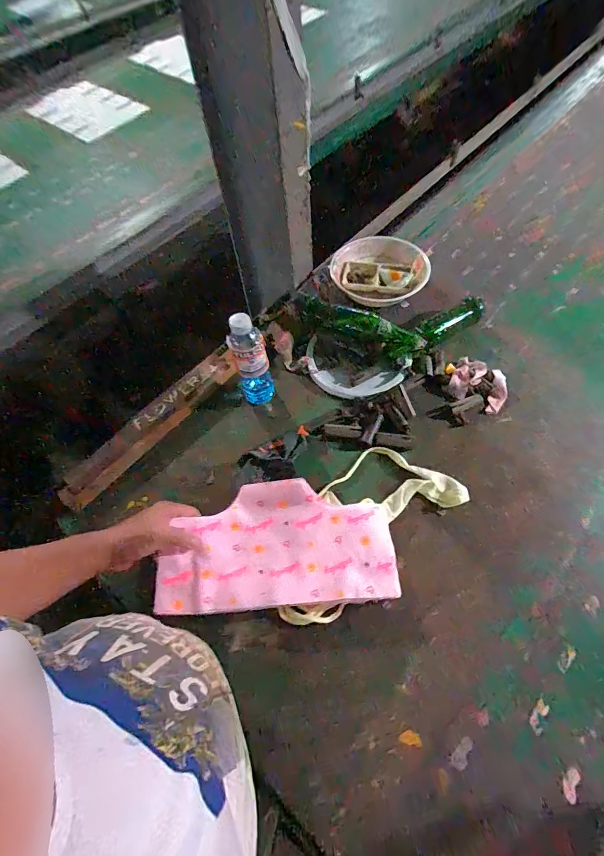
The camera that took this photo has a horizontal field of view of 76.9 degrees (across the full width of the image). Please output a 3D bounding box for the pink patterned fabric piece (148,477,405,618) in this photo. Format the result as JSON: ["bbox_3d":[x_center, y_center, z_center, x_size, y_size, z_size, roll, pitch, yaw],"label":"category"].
[{"bbox_3d":[-0.036,0.160,0.539,0.316,0.026,0.167,-5,61,1],"label":"pink patterned fabric piece"}]

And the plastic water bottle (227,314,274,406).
[{"bbox_3d":[-0.085,-0.105,0.655,0.056,0.192,0.050,-12,61,-2],"label":"plastic water bottle"}]

